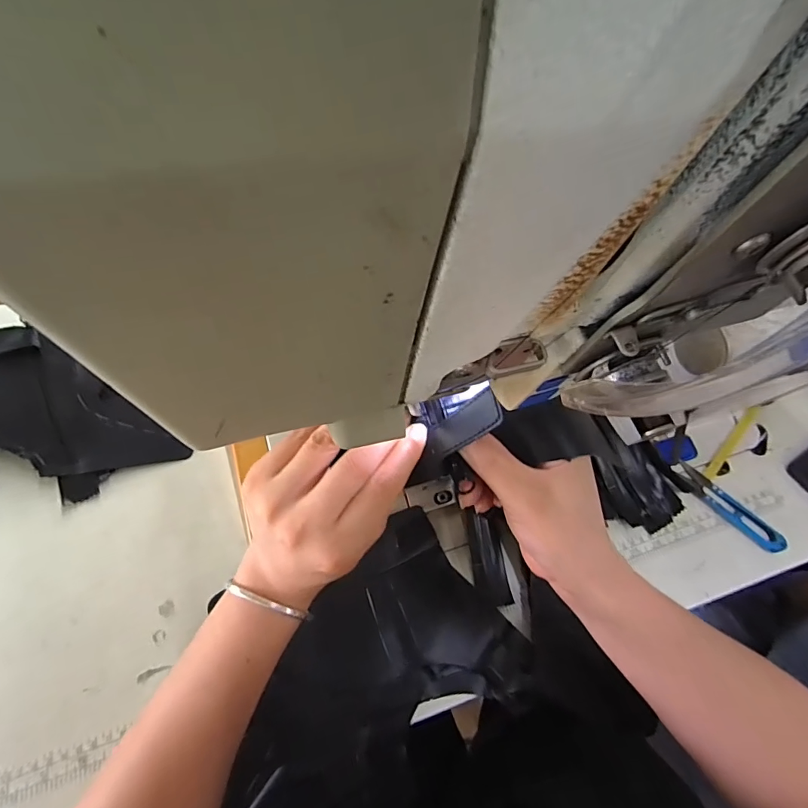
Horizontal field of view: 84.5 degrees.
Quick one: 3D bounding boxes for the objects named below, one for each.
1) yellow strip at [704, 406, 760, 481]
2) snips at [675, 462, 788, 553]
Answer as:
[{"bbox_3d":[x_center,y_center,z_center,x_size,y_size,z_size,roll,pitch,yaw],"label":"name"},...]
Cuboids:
[{"bbox_3d":[0.364,0.039,0.489,0.013,0.007,0.118,41,66,17],"label":"yellow strip"},{"bbox_3d":[0.330,0.104,0.449,0.110,0.009,0.029,42,66,17],"label":"snips"}]

